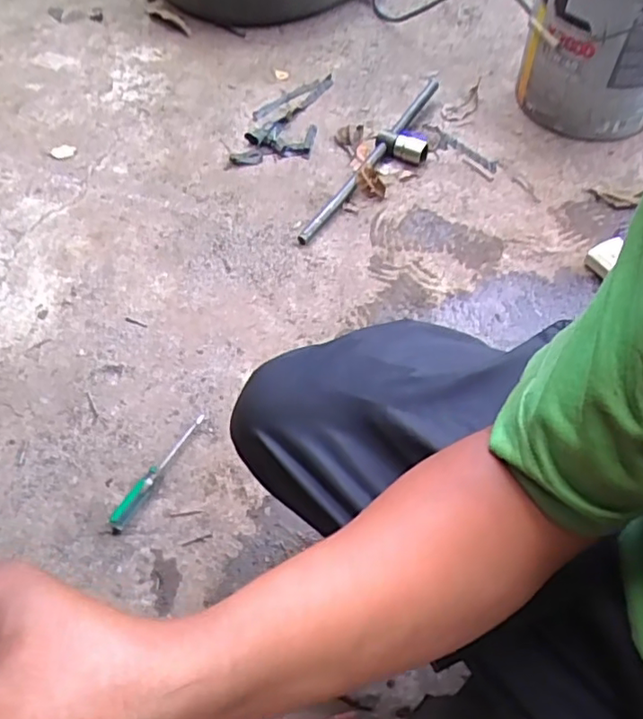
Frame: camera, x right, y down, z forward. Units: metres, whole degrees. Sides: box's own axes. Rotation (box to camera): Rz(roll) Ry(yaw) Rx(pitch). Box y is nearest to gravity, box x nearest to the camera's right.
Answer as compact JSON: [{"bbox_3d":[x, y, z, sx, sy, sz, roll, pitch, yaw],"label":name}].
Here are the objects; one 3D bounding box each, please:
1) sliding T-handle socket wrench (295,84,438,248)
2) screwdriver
[{"bbox_3d":[0.124,-0.372,1.104,0.105,0.035,0.491,29,63,18],"label":"sliding T-handle socket wrench"},{"bbox_3d":[-0.218,0.147,0.814,0.025,0.020,0.180,30,63,18],"label":"screwdriver"}]

